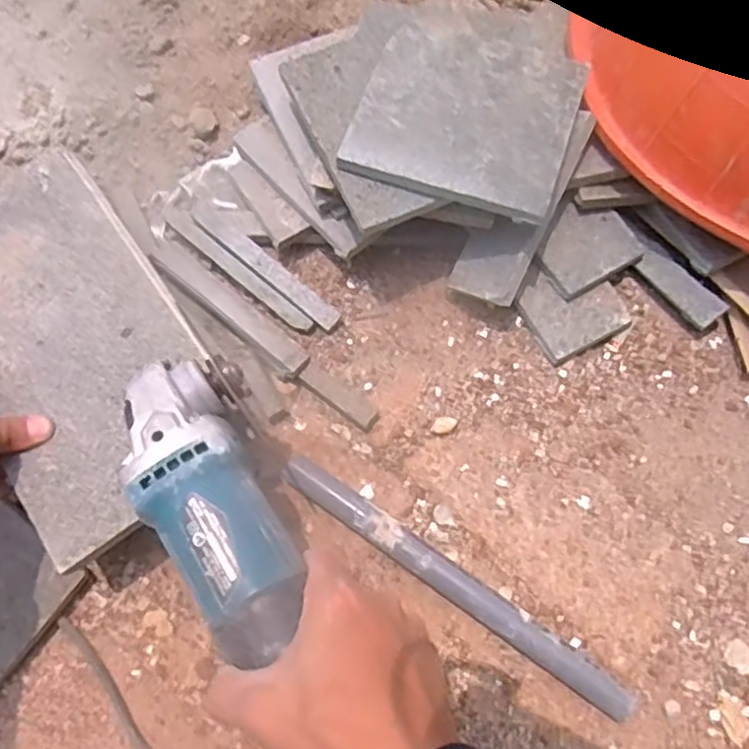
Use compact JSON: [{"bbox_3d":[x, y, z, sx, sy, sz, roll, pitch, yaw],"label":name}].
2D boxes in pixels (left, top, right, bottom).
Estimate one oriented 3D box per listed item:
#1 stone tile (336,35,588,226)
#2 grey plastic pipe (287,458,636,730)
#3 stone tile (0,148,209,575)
[{"bbox_3d":[0.065,-0.186,0.488,0.145,0.011,0.136,18,79,7],"label":"stone tile"},{"bbox_3d":[0.052,0.139,0.467,0.266,0.025,0.022,34,76,10],"label":"grey plastic pipe"},{"bbox_3d":[-0.219,-0.025,0.483,0.147,0.019,0.284,-34,76,-10],"label":"stone tile"}]

